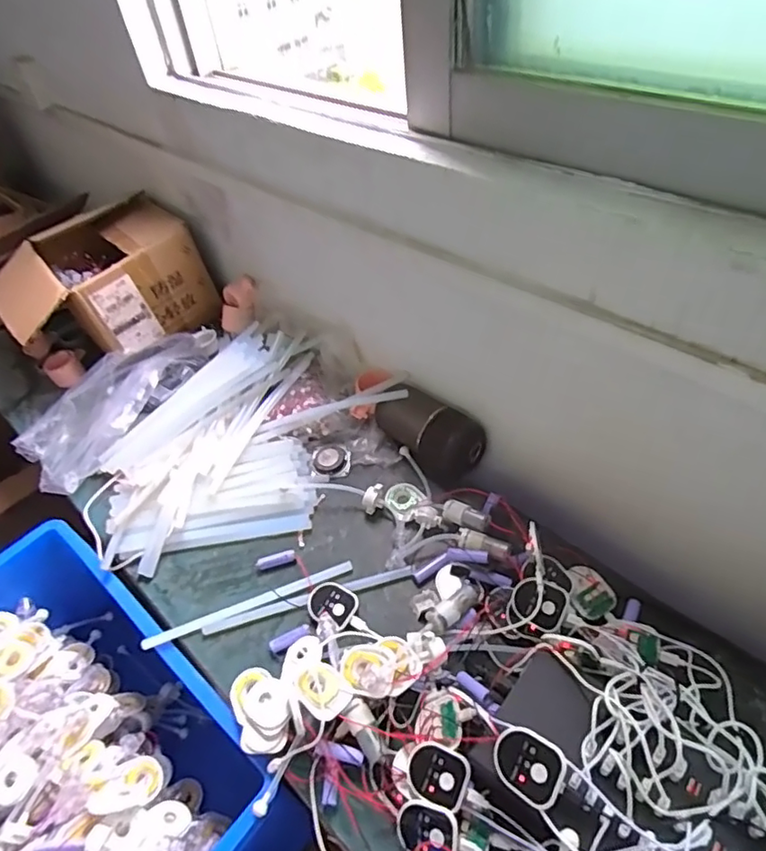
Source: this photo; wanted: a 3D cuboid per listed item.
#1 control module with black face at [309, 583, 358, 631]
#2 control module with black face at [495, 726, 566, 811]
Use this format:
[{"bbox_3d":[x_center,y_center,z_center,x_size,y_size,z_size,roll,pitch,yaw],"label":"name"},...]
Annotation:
[{"bbox_3d":[-0.059,0.211,0.677,0.056,0.013,0.047,12,49,18],"label":"control module with black face"},{"bbox_3d":[0.121,0.280,0.473,0.057,0.015,0.048,17,77,37],"label":"control module with black face"}]

